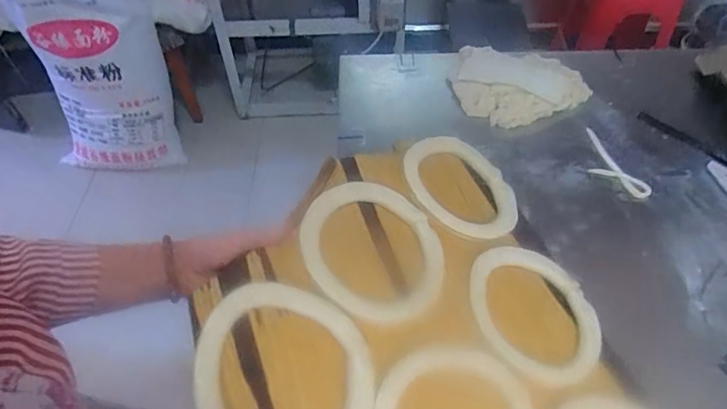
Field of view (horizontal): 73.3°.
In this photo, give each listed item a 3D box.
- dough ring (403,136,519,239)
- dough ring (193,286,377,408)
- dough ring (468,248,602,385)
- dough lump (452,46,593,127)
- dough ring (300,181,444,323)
[{"bbox_3d":[0.130,-0.026,0.641,0.154,0.017,0.162,14,50,-17],"label":"dough ring"},{"bbox_3d":[-0.067,0.153,0.425,0.158,0.011,0.162,10,54,-14],"label":"dough ring"},{"bbox_3d":[0.195,0.123,0.560,0.157,0.029,0.145,26,58,19],"label":"dough ring"},{"bbox_3d":[0.270,-0.202,0.840,0.221,0.063,0.133,8,54,7],"label":"dough lump"},{"bbox_3d":[0.015,0.050,0.535,0.169,0.011,0.163,12,52,-16],"label":"dough ring"}]

